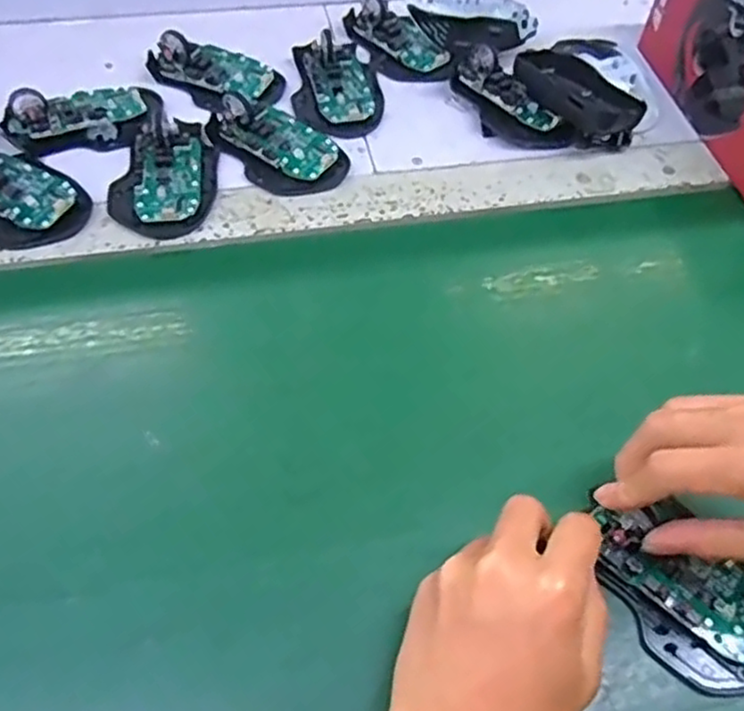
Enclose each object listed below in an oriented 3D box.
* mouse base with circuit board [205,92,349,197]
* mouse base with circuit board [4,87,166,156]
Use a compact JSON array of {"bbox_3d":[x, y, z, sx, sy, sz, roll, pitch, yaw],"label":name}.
[{"bbox_3d":[-0.072,-0.163,0.520,0.064,0.026,0.106,-36,65,-24],"label":"mouse base with circuit board"},{"bbox_3d":[-0.220,-0.192,0.530,0.108,0.034,0.068,-4,56,-6],"label":"mouse base with circuit board"}]

